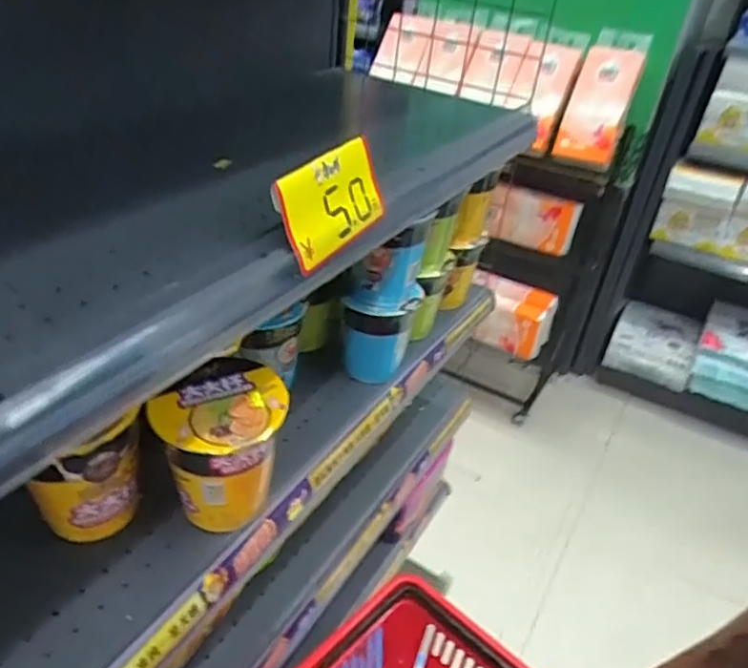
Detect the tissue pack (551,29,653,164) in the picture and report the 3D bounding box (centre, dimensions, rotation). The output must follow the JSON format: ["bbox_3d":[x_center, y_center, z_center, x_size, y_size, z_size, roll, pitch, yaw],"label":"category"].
[{"bbox_3d":[0.580,-0.601,1.595,0.151,0.310,0.125,17,36,14],"label":"tissue pack"}]

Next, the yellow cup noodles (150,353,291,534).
[{"bbox_3d":[-0.139,0.112,0.579,0.106,0.136,0.102,2,35,-7],"label":"yellow cup noodles"}]

